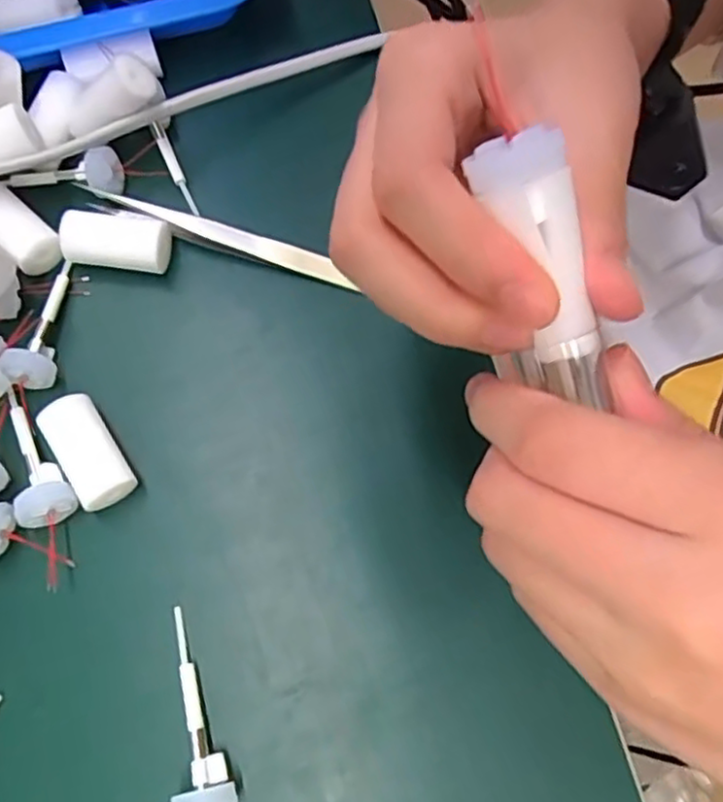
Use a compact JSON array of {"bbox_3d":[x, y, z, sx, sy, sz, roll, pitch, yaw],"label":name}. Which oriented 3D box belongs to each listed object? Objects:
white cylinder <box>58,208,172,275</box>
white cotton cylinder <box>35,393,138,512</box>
[{"bbox_3d":[-0.100,-0.065,0.282,0.043,0.020,0.022,11,72,3],"label":"white cylinder"},{"bbox_3d":[-0.101,0.020,0.253,0.021,0.017,0.044,-32,75,-11],"label":"white cotton cylinder"}]

